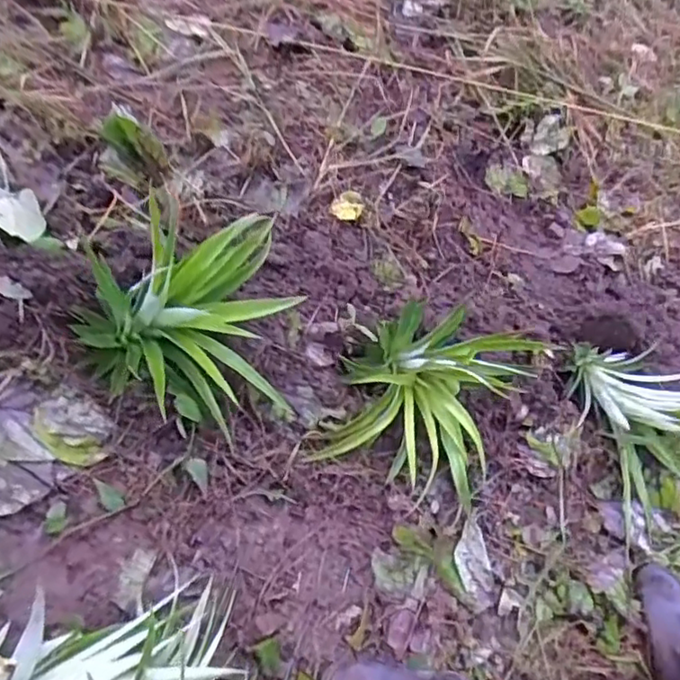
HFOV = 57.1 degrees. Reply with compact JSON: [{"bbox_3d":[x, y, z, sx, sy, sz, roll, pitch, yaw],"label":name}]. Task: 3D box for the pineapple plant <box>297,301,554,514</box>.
[{"bbox_3d":[0.158,0.099,1.086,0.307,0.189,0.351,19,65,6],"label":"pineapple plant"}]

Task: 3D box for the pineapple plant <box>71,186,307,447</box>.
[{"bbox_3d":[-0.233,-0.078,0.955,0.307,0.218,0.343,9,64,1],"label":"pineapple plant"}]

